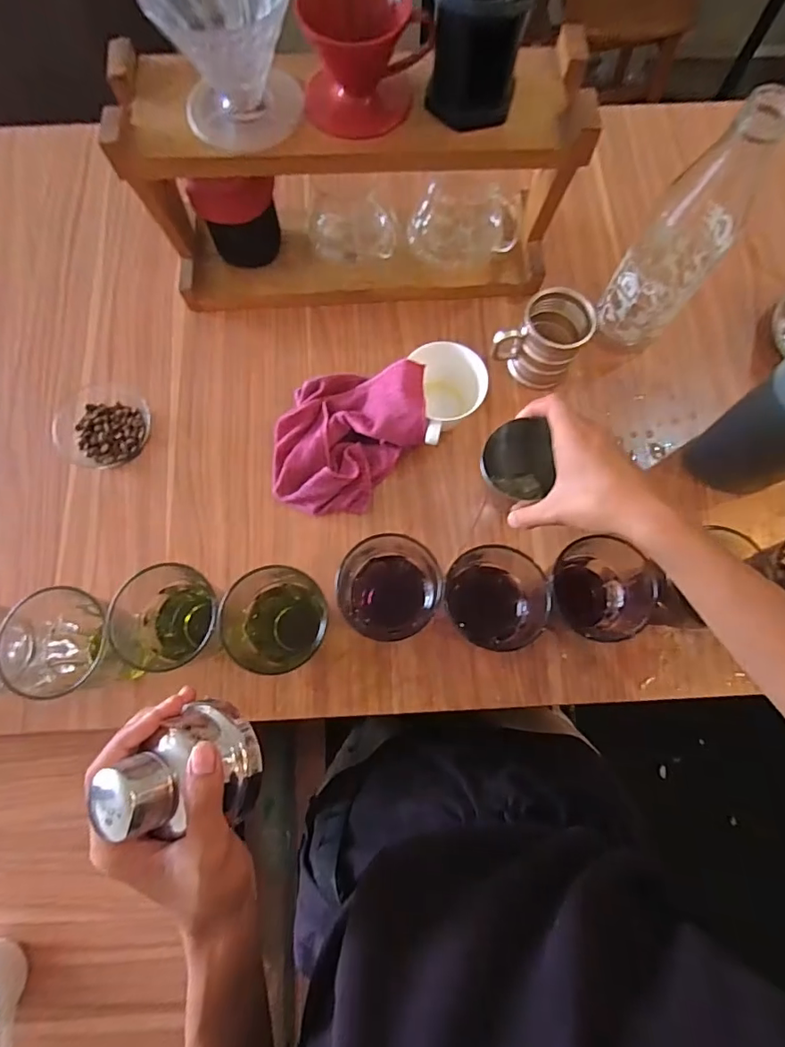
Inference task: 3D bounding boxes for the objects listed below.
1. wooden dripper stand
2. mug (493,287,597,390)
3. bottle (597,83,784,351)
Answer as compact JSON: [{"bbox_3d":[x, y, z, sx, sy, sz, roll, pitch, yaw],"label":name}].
[{"bbox_3d":[-0.036,-0.354,0.554,0.426,0.212,0.119,-3,76,-1],"label":"wooden dripper stand"},{"bbox_3d":[0.166,-0.207,0.579,0.094,0.094,0.063,17,76,4],"label":"mug"},{"bbox_3d":[0.291,-0.279,0.511,0.091,0.257,0.071,-42,79,-10],"label":"bottle"}]

